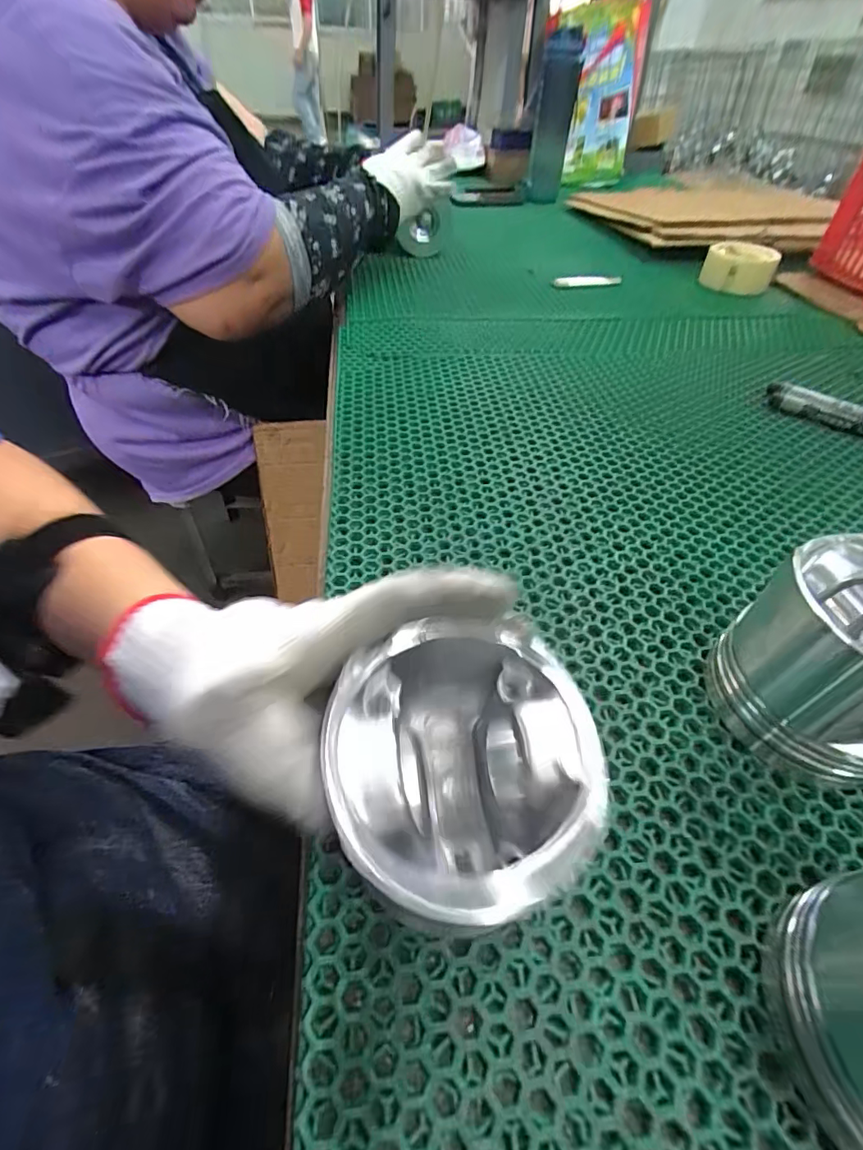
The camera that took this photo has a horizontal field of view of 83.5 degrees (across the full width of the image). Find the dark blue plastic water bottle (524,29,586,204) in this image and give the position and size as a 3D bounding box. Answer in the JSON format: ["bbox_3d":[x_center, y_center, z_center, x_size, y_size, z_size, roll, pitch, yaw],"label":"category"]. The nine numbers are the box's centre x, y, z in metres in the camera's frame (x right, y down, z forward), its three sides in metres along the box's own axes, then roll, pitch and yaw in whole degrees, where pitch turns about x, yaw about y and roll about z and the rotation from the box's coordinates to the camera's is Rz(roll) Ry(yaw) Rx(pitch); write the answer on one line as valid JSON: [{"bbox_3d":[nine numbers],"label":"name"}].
[{"bbox_3d":[0.270,-1.018,1.082,0.088,0.256,0.094,11,49,7],"label":"dark blue plastic water bottle"}]

